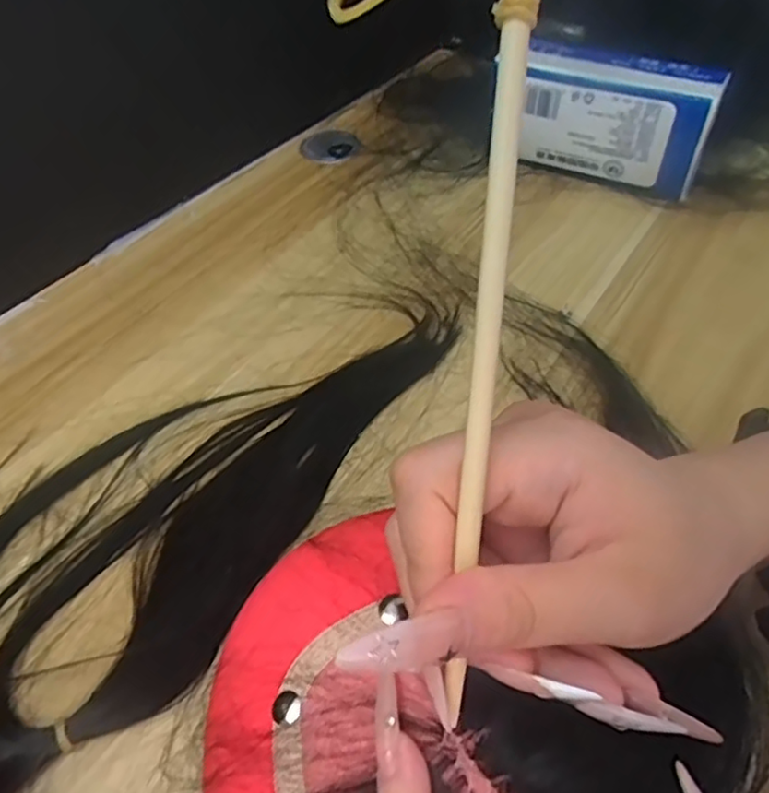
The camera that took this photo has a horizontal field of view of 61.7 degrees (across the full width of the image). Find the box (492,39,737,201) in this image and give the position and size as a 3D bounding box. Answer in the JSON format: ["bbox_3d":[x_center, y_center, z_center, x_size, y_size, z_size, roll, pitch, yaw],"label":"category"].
[{"bbox_3d":[0.178,-0.233,0.539,0.179,0.088,0.054,23,54,21],"label":"box"}]

